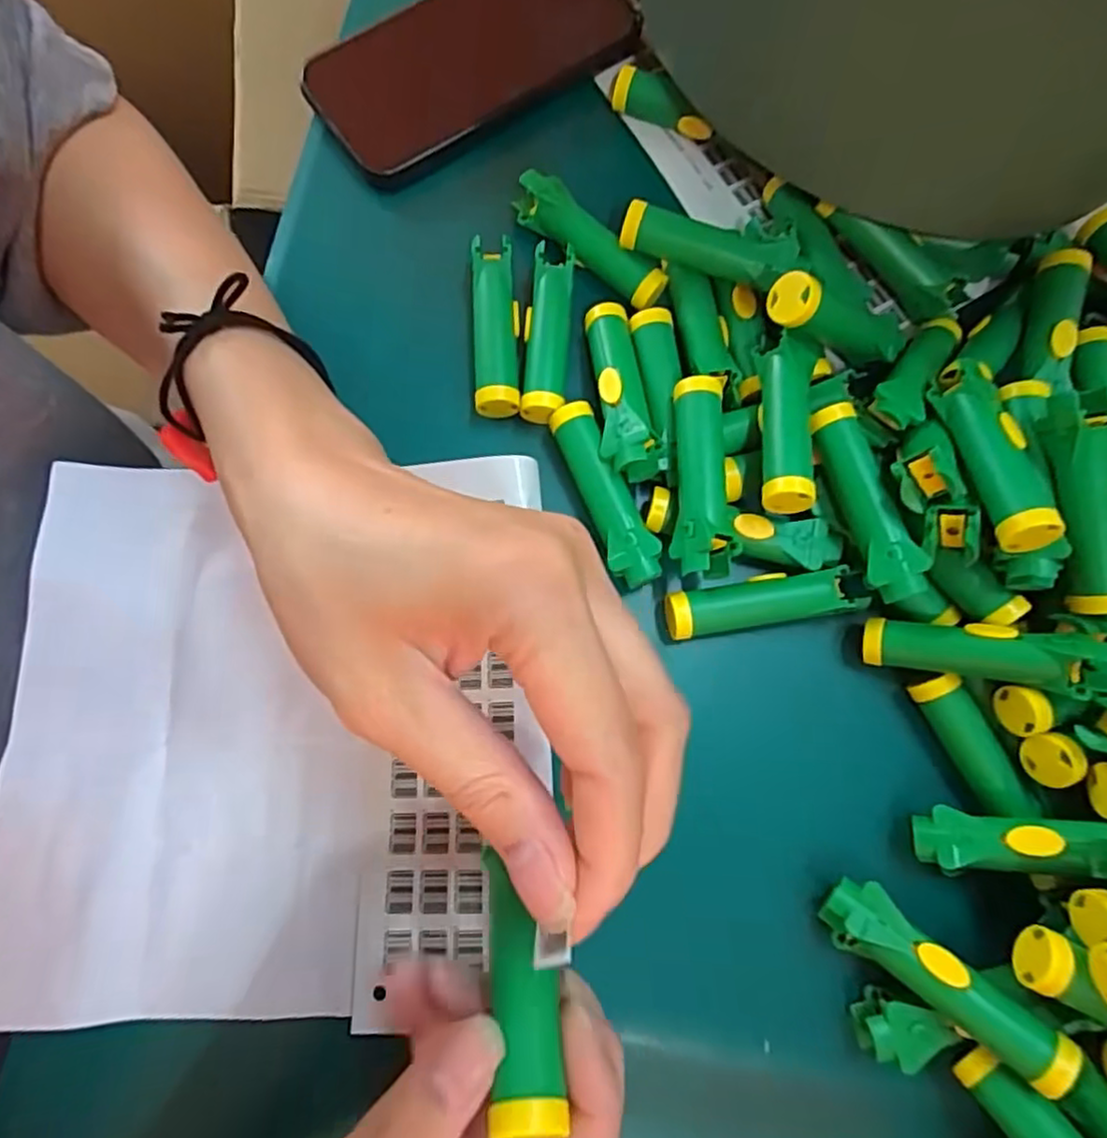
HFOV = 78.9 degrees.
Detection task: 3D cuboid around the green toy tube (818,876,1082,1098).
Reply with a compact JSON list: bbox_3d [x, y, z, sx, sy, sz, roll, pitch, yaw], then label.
[{"bbox_3d":[0.134,0.143,0.235,0.081,0.015,0.023,34,78,27],"label":"green toy tube"}]

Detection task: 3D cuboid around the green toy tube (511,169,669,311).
[{"bbox_3d":[0.017,-0.150,0.307,0.080,0.015,0.021,41,78,6],"label":"green toy tube"}]

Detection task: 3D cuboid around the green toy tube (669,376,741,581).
[{"bbox_3d":[0.060,-0.036,0.273,0.024,0.023,0.079,3,77,-3],"label":"green toy tube"}]

